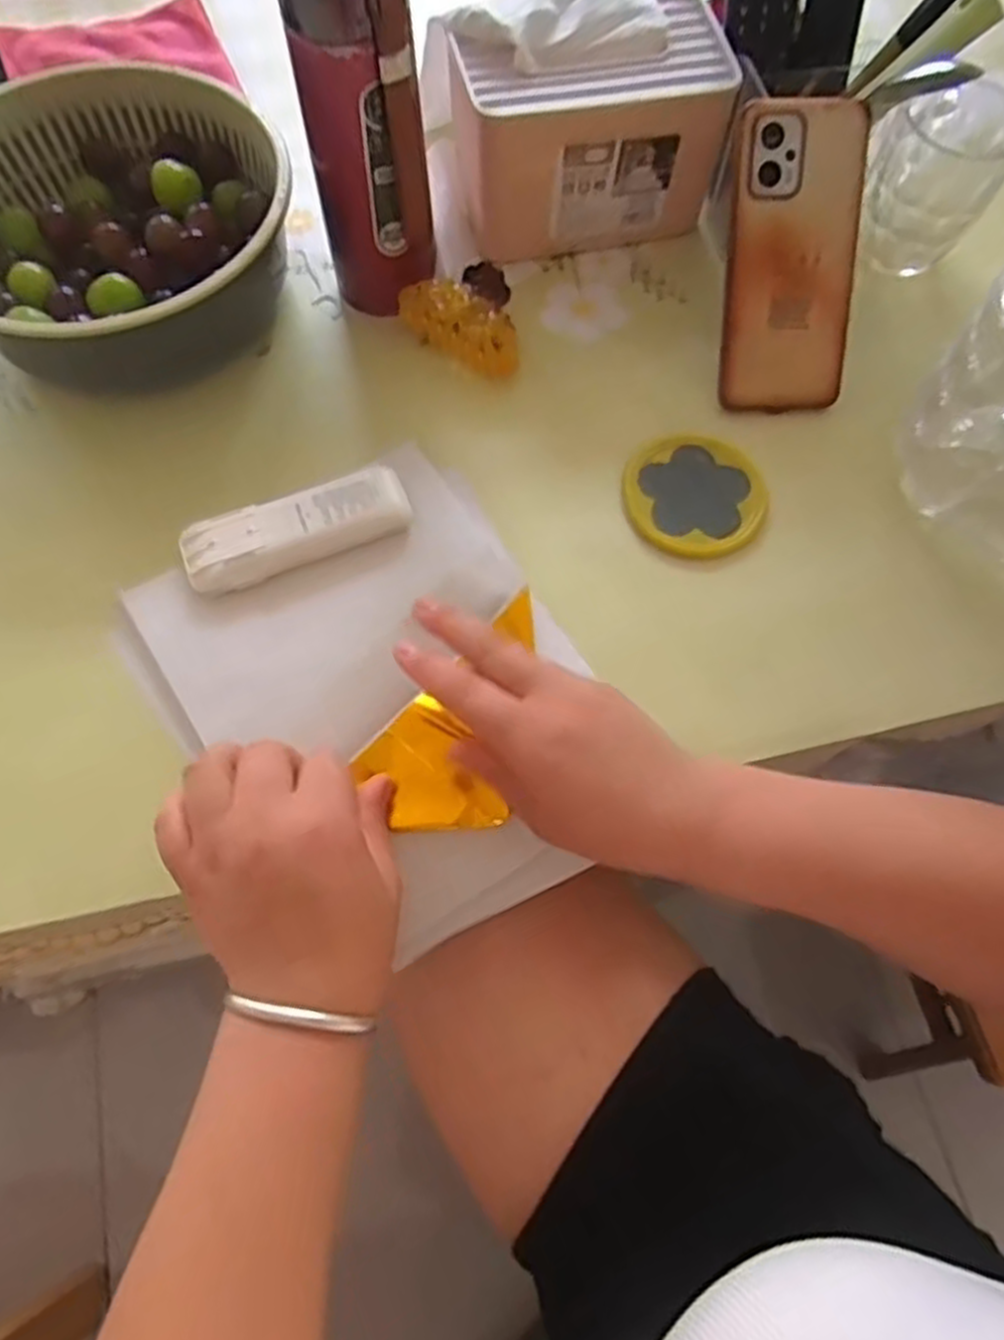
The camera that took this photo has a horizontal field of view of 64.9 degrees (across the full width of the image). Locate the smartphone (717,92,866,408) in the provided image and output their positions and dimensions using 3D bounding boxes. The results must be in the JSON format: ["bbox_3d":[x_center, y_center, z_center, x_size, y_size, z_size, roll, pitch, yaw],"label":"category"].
[{"bbox_3d":[0.176,-0.245,0.475,0.076,0.014,0.167,-2,110,-2],"label":"smartphone"}]

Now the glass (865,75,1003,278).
[{"bbox_3d":[0.281,-0.324,0.517,0.078,0.083,0.092,29,70,10],"label":"glass"}]

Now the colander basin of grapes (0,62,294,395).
[{"bbox_3d":[-0.251,-0.279,0.507,0.234,0.085,0.185,-11,68,-6],"label":"colander basin of grapes"}]

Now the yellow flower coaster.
[{"bbox_3d":[0.117,-0.106,0.474,0.083,0.008,0.078,0,68,-1],"label":"yellow flower coaster"}]

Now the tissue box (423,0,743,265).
[{"bbox_3d":[0.049,-0.362,0.527,0.177,0.108,0.115,-12,69,-6],"label":"tissue box"}]

